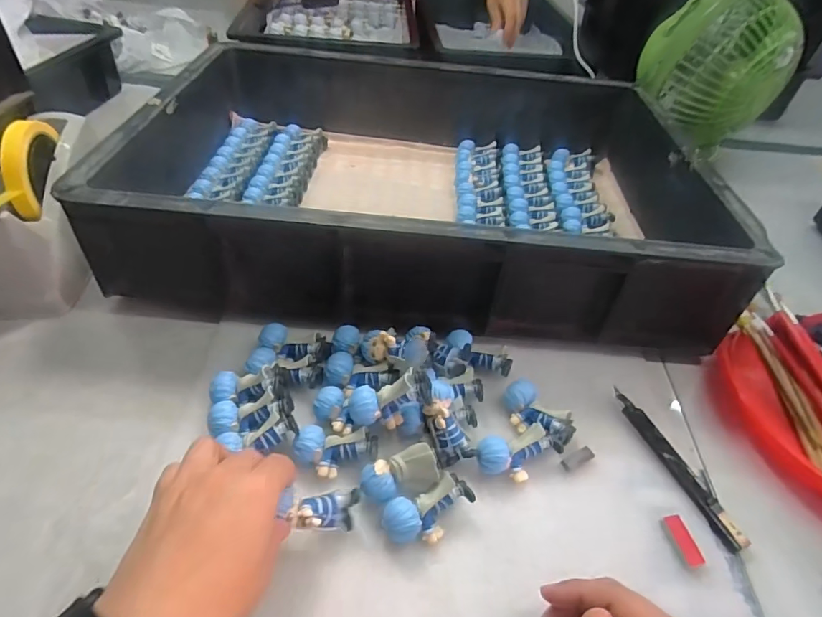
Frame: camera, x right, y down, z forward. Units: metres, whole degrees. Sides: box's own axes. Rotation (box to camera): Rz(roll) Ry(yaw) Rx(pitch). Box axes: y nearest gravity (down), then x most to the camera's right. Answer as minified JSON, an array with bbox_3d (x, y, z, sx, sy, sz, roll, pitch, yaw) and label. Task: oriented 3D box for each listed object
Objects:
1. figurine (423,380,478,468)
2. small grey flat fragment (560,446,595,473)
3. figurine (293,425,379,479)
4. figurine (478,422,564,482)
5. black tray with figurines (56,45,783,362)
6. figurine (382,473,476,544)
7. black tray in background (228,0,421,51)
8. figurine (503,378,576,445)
[{"bbox_3d":[0.026,0.084,0.376,0.032,0.031,0.048,-10,49,-14],"label":"figurine"},{"bbox_3d":[0.132,0.118,0.389,0.029,0.004,0.010,-20,48,-21],"label":"small grey flat fragment"},{"bbox_3d":[-0.055,0.105,0.363,0.059,0.021,0.032,3,44,1],"label":"figurine"},{"bbox_3d":[0.082,0.112,0.379,0.062,0.026,0.033,-18,52,-21],"label":"figurine"},{"bbox_3d":[0.017,-0.162,0.579,0.575,0.143,0.416,4,44,2],"label":"black tray with figurines"},{"bbox_3d":[0.012,0.141,0.339,0.062,0.025,0.030,-16,47,-18],"label":"figurine"},{"bbox_3d":[-0.156,-0.572,0.977,0.321,0.069,0.450,0,44,-2],"label":"black tray in background"},{"bbox_3d":[0.103,0.087,0.404,0.062,0.023,0.030,31,51,27],"label":"figurine"}]

